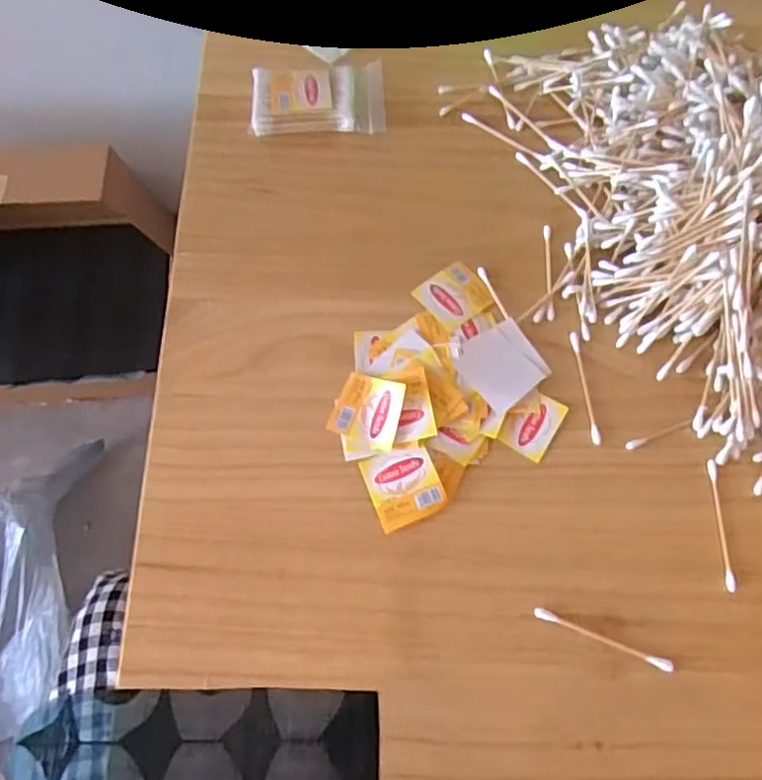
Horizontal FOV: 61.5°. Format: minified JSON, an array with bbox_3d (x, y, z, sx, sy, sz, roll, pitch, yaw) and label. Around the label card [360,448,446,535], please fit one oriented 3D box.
[{"bbox_3d":[0.013,0.052,0.355,0.038,0.005,0.042,-19,69,-8],"label":"label card"}]

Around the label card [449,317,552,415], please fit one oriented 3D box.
[{"bbox_3d":[0.072,-0.015,0.384,0.048,0.004,0.051,-24,68,-13],"label":"label card"}]

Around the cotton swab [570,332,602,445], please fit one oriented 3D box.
[{"bbox_3d":[0.122,-0.003,0.381,0.006,0.004,0.073,-4,67,-2],"label":"cotton swab"}]

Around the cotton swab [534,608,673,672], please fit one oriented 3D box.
[{"bbox_3d":[0.114,0.127,0.327,0.072,0.004,0.005,21,69,9],"label":"cotton swab"}]

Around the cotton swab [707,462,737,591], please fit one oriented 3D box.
[{"bbox_3d":[0.187,0.073,0.351,0.006,0.004,0.072,3,67,1],"label":"cotton swab"}]

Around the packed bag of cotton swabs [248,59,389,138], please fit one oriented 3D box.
[{"bbox_3d":[-0.045,-0.210,0.461,0.093,0.015,0.059,-4,67,-2],"label":"packed bag of cotton swabs"}]

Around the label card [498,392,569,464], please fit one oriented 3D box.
[{"bbox_3d":[0.089,0.019,0.373,0.027,0.004,0.039,30,70,12],"label":"label card"}]

